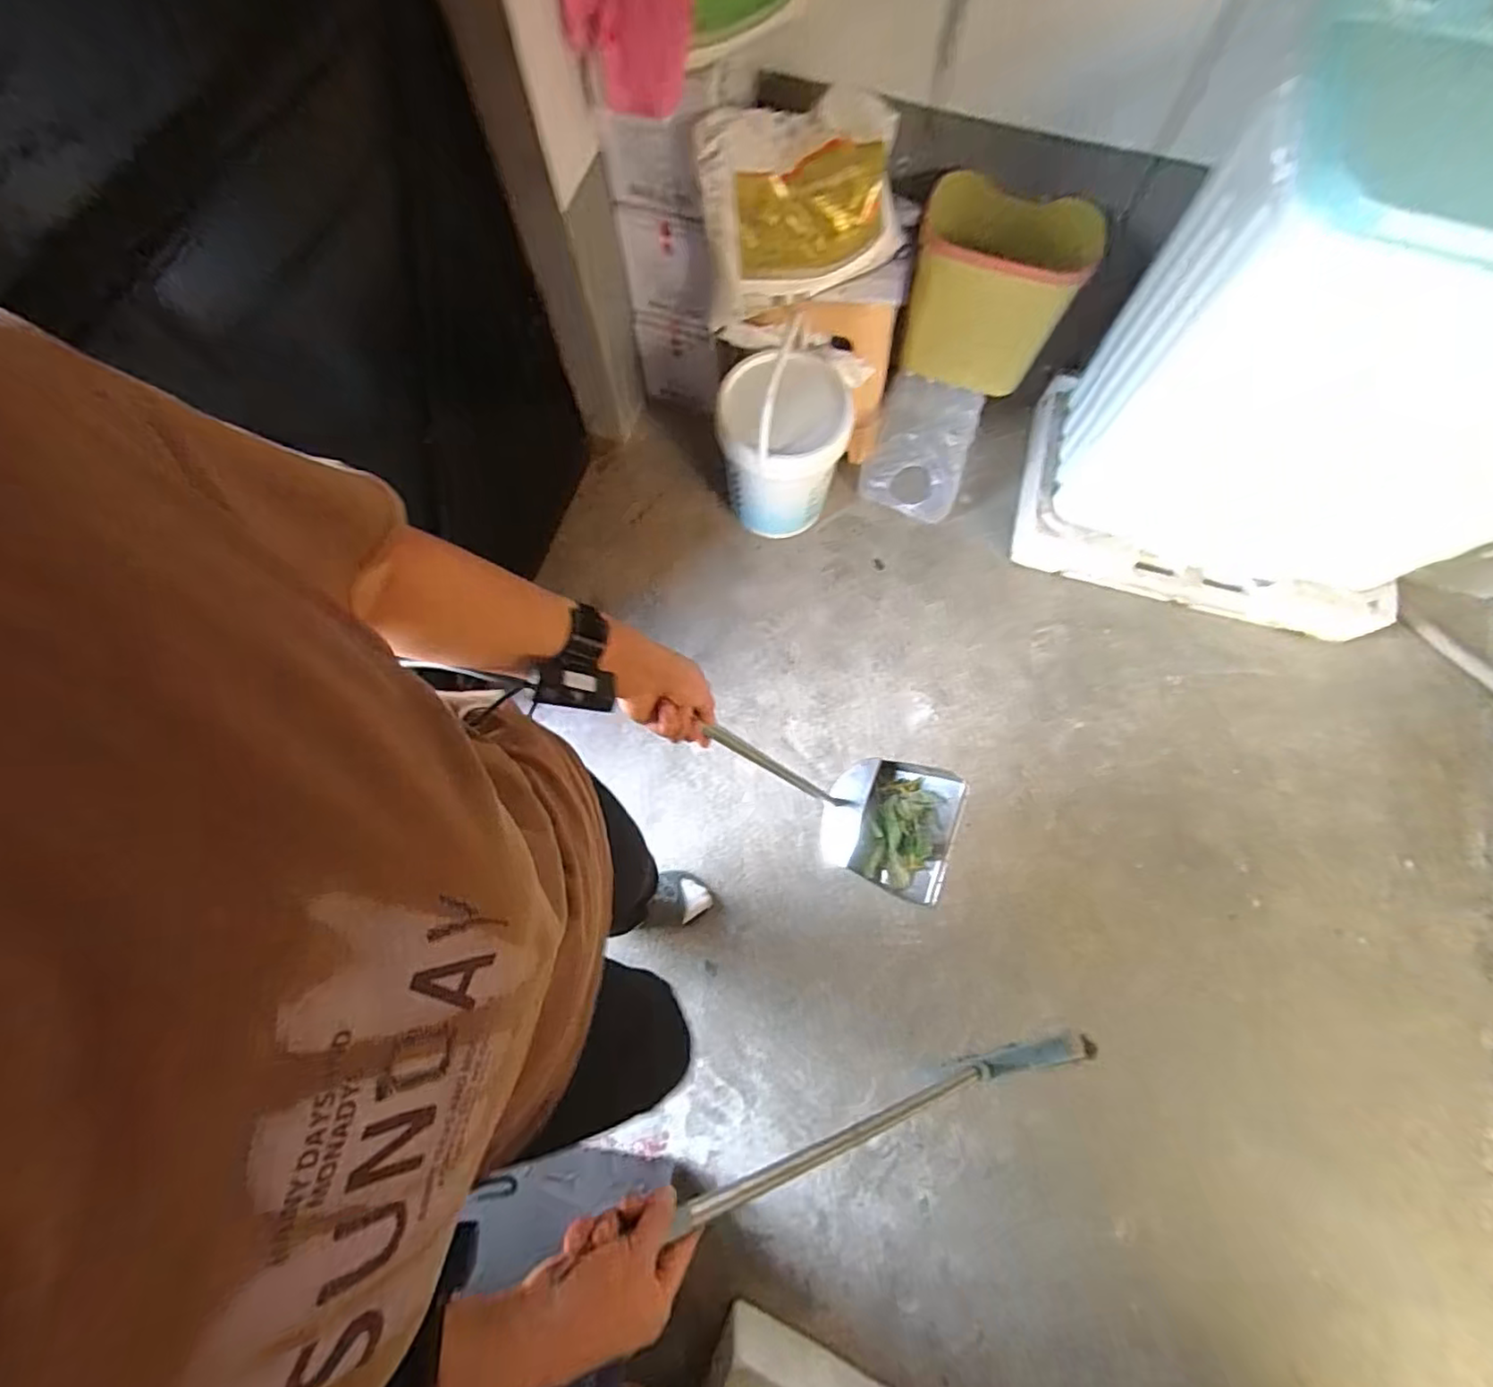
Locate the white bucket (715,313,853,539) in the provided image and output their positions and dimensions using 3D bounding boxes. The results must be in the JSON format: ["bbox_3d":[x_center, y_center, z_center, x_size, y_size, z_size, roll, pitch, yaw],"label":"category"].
[{"bbox_3d":[0.079,-0.591,1.586,0.275,0.434,0.291,0,75,-1],"label":"white bucket"}]

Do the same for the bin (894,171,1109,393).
[{"bbox_3d":[0.543,-0.900,1.463,0.340,0.328,0.199,15,75,3],"label":"bin"}]

